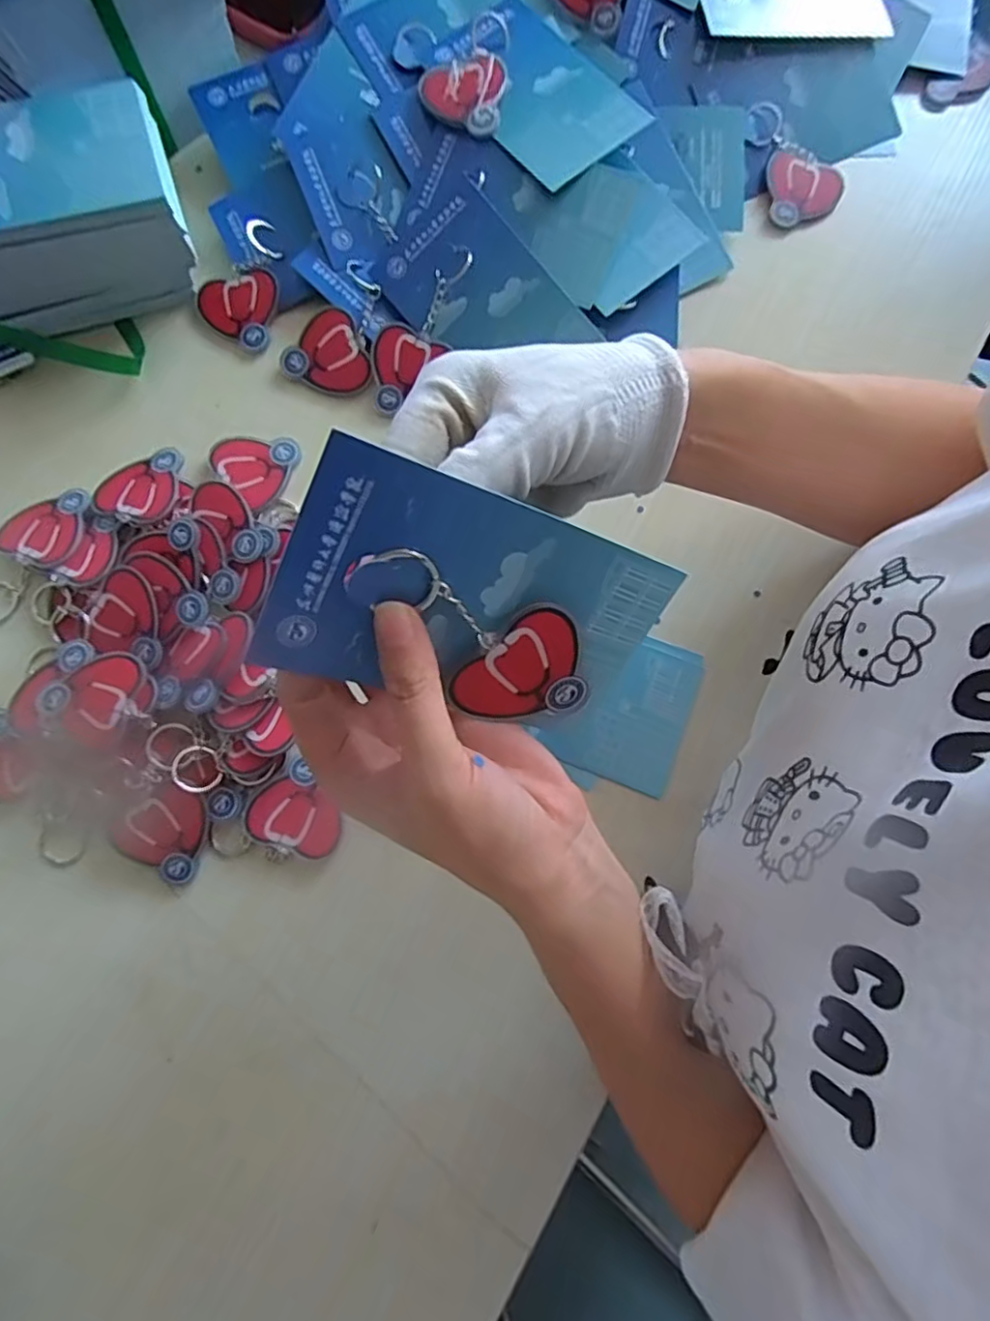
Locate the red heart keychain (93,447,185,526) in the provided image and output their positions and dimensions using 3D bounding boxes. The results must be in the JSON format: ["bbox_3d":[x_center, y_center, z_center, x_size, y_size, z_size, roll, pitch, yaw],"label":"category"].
[{"bbox_3d":[-0.206,-0.104,0.368,0.047,0.011,0.051,19,80,3],"label":"red heart keychain"}]

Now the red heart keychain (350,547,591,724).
[{"bbox_3d":[-0.006,-0.004,0.219,0.101,0.004,0.048,17,117,-28],"label":"red heart keychain"}]

